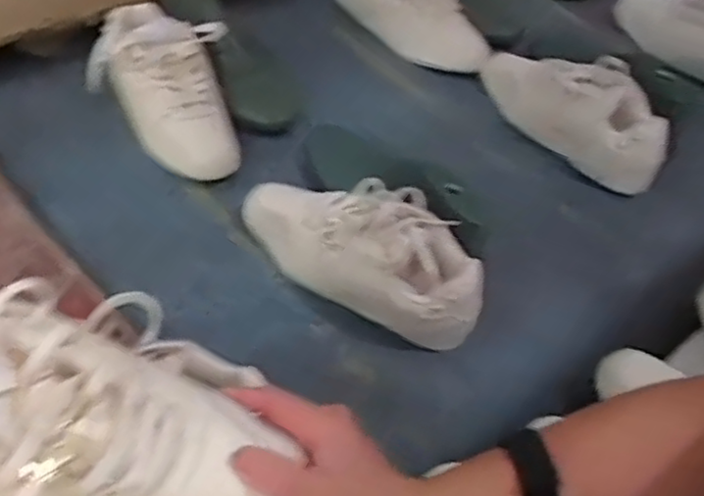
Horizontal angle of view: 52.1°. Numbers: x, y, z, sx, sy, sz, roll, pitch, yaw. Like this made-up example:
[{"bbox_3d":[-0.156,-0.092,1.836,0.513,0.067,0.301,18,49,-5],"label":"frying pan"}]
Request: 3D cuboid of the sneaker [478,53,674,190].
[{"bbox_3d":[0.264,-0.177,0.887,0.262,0.082,0.107,32,55,19],"label":"sneaker"}]

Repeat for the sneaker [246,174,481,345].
[{"bbox_3d":[0.008,-0.003,0.699,0.257,0.096,0.108,25,53,14],"label":"sneaker"}]

